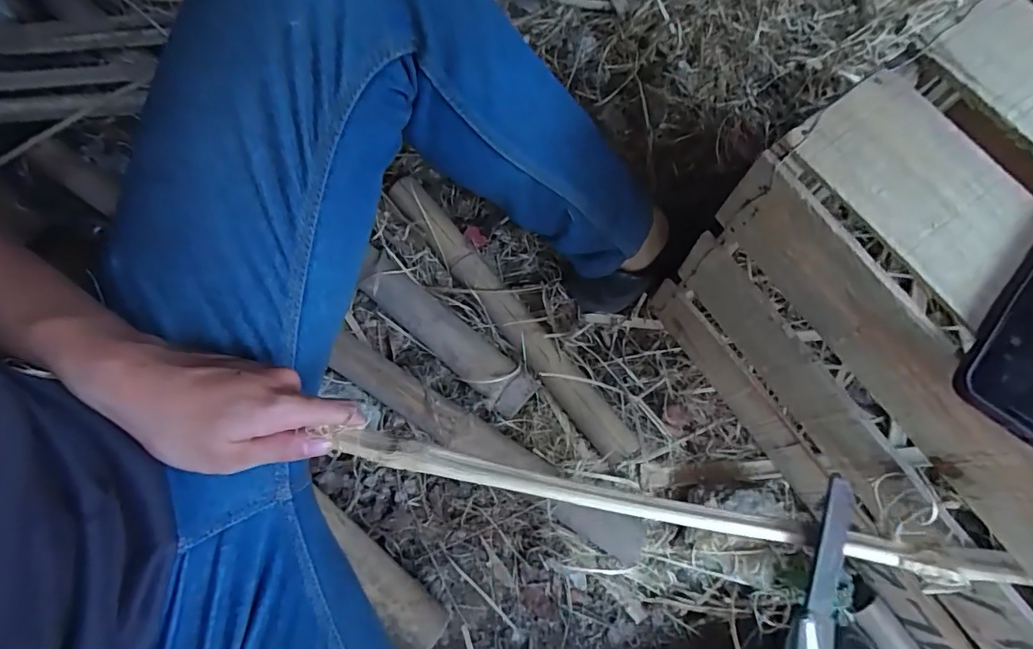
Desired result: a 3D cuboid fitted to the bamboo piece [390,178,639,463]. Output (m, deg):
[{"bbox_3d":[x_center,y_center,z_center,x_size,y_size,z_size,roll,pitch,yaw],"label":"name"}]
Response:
[{"bbox_3d":[-0.011,-0.015,0.639,0.043,0.044,0.438,-37,76,-12],"label":"bamboo piece"}]

